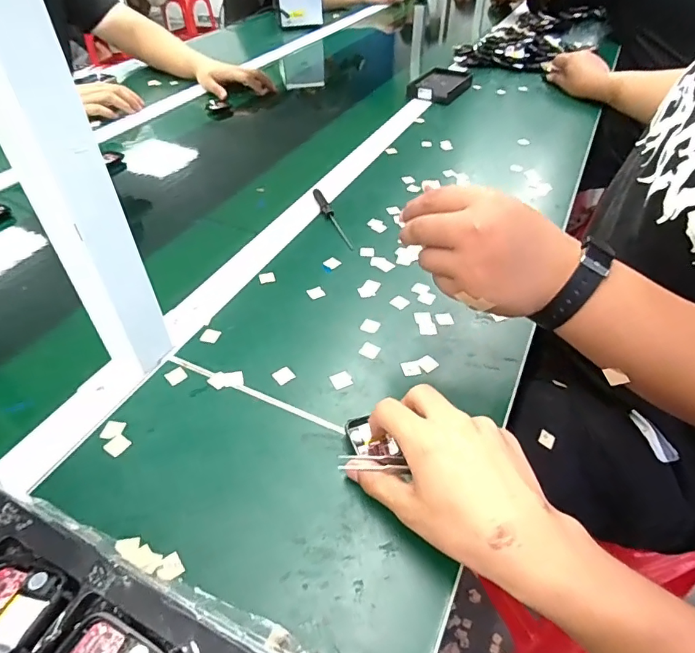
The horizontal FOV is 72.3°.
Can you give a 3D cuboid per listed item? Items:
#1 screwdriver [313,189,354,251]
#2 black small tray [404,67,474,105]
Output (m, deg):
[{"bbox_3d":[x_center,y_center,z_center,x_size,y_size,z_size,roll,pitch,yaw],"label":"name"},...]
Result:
[{"bbox_3d":[-0.019,-0.141,0.612,0.014,0.014,0.132,-16,45,-16],"label":"screwdriver"},{"bbox_3d":[0.194,-0.496,0.973,0.093,0.025,0.167,20,47,21],"label":"black small tray"}]

